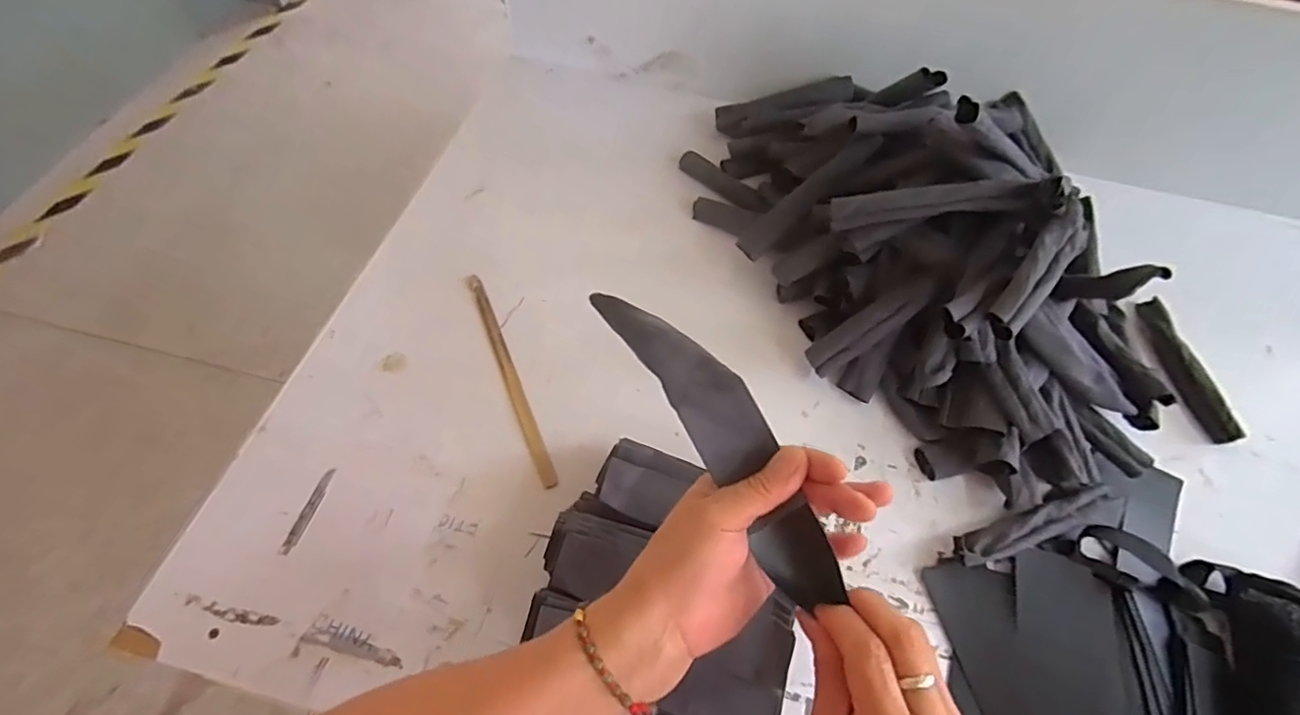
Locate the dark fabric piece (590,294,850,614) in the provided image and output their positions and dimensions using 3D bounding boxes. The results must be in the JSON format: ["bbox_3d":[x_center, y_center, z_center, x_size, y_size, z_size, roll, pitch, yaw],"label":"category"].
[{"bbox_3d":[0.041,0.039,0.353,0.041,0.023,0.217,-28,72,-19],"label":"dark fabric piece"}]

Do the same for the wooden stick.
[{"bbox_3d":[-0.147,0.016,0.628,0.016,0.006,0.266,-18,60,-16],"label":"wooden stick"}]

